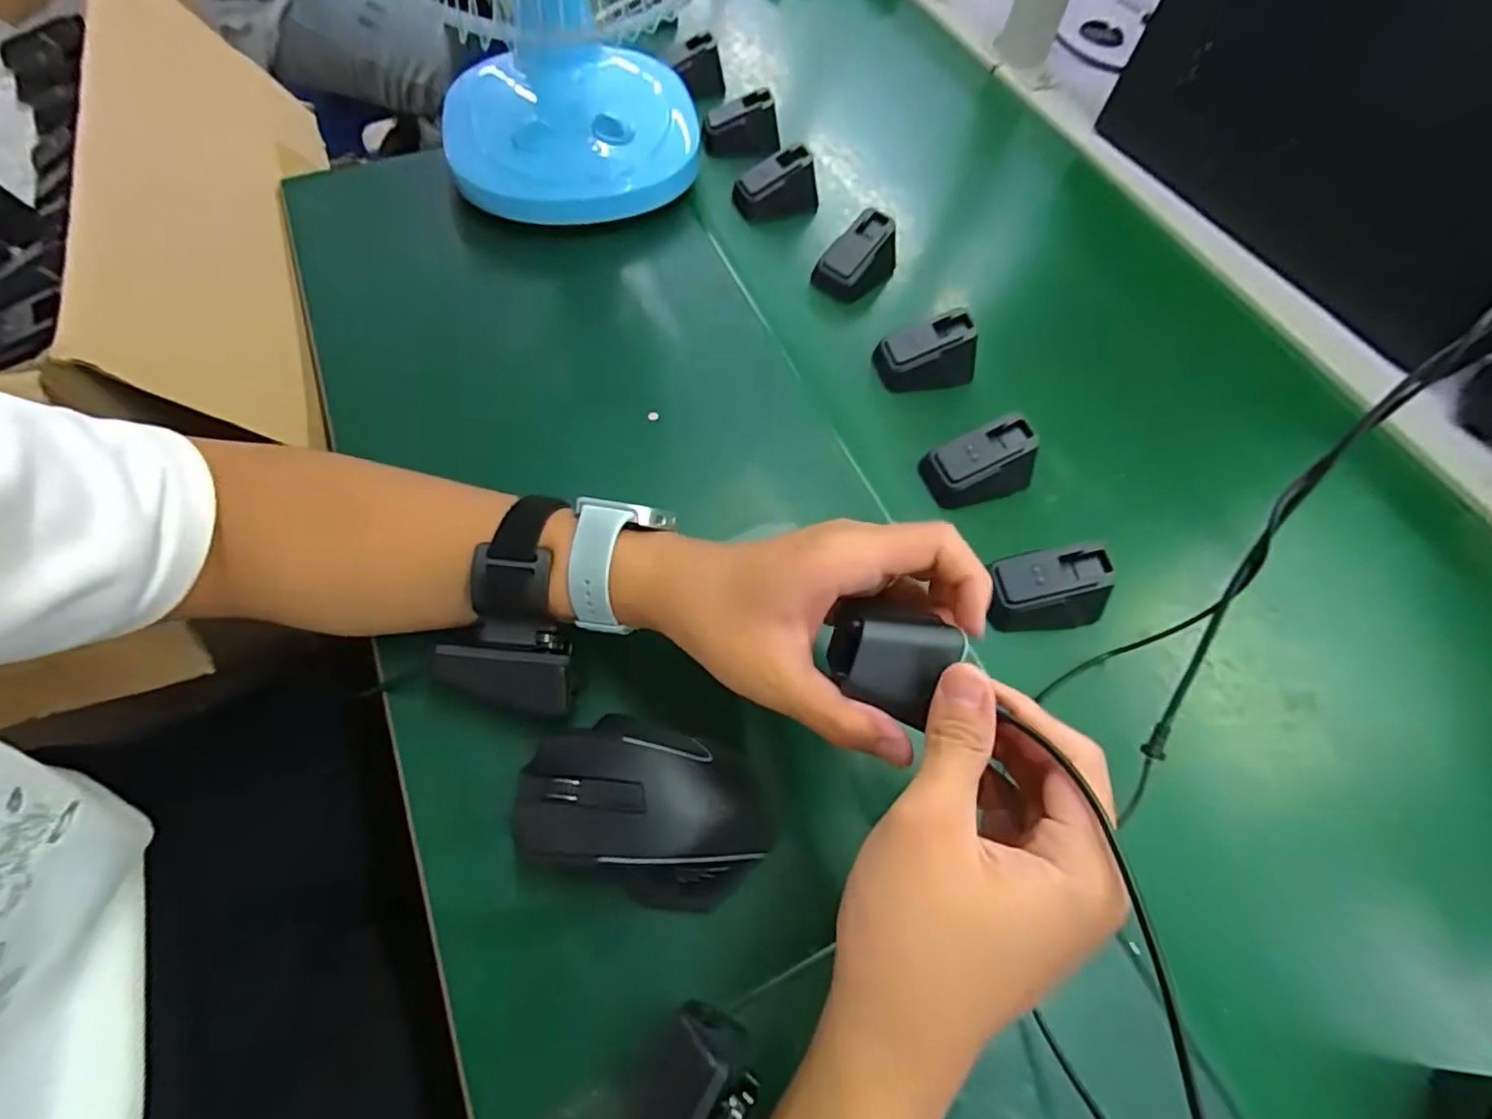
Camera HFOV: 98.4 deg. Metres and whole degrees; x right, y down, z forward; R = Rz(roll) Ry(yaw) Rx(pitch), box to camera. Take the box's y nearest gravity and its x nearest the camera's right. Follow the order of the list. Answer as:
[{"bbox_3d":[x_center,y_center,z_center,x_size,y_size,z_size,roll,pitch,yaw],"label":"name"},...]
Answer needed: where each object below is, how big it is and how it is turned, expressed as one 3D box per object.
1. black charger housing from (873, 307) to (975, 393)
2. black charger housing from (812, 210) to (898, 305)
[{"bbox_3d":[0.127,-0.147,0.457,0.062,0.048,0.040,-9,62,-10],"label":"black charger housing"},{"bbox_3d":[0.087,-0.235,0.501,0.041,0.044,0.060,40,65,16],"label":"black charger housing"}]

